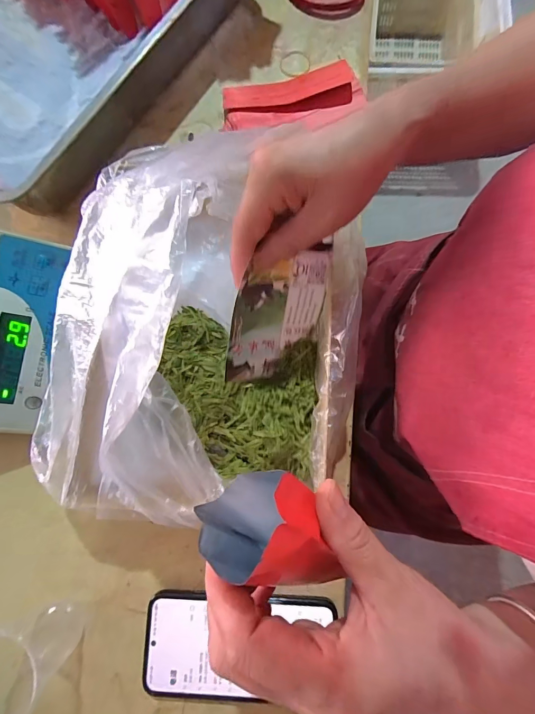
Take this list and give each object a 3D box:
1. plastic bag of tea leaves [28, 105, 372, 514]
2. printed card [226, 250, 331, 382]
[{"bbox_3d":[-0.043,0.002,0.267,0.209,0.169,0.241,14,80,6],"label":"plastic bag of tea leaves"},{"bbox_3d":[0.007,-0.032,0.301,0.079,0.013,0.121,-2,123,-23],"label":"printed card"}]

